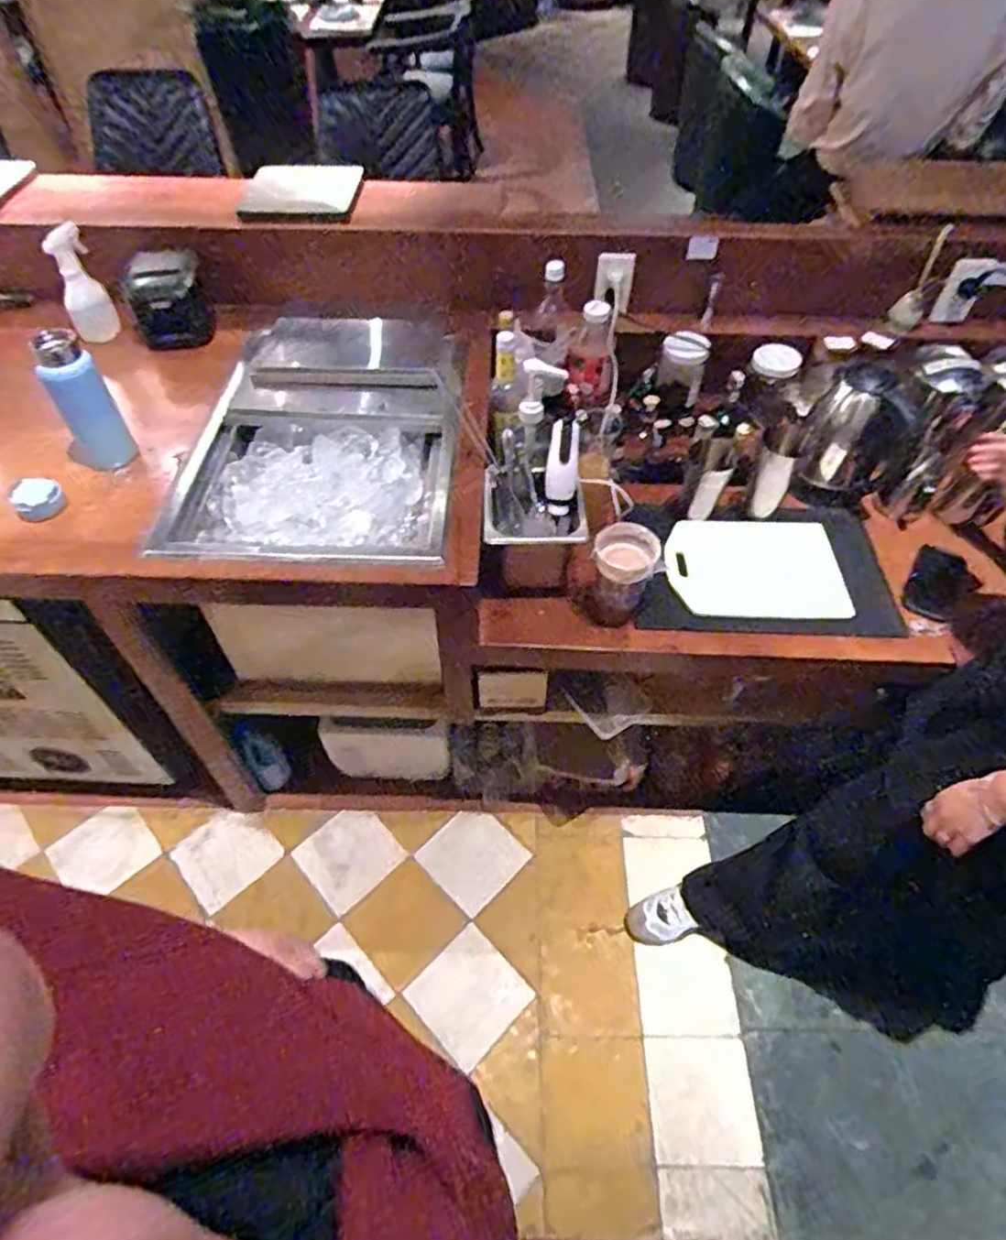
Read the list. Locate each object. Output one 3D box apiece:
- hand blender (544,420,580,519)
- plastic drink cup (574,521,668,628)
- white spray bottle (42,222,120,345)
[{"bbox_3d":[0.095,-0.242,1.071,0.052,0.158,0.045,5,22,4],"label":"hand blender"},{"bbox_3d":[0.188,-0.072,1.070,0.097,0.137,0.098,0,52,0],"label":"plastic drink cup"},{"bbox_3d":[-0.801,-0.628,1.272,0.092,0.189,0.057,-30,58,-21],"label":"white spray bottle"}]

